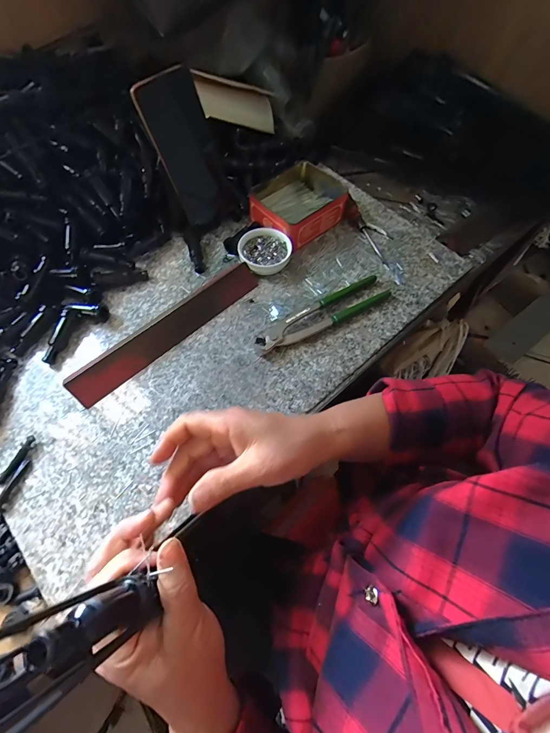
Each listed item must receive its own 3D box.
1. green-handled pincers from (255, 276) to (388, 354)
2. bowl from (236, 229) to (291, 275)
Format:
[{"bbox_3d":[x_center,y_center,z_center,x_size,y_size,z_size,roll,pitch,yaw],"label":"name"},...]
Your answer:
[{"bbox_3d":[0.060,-0.068,0.416,0.197,0.016,0.042,-27,67,-15],"label":"green-handled pincers"},{"bbox_3d":[-0.014,-0.157,0.452,0.070,0.029,0.070,1,63,-2],"label":"bowl"}]

